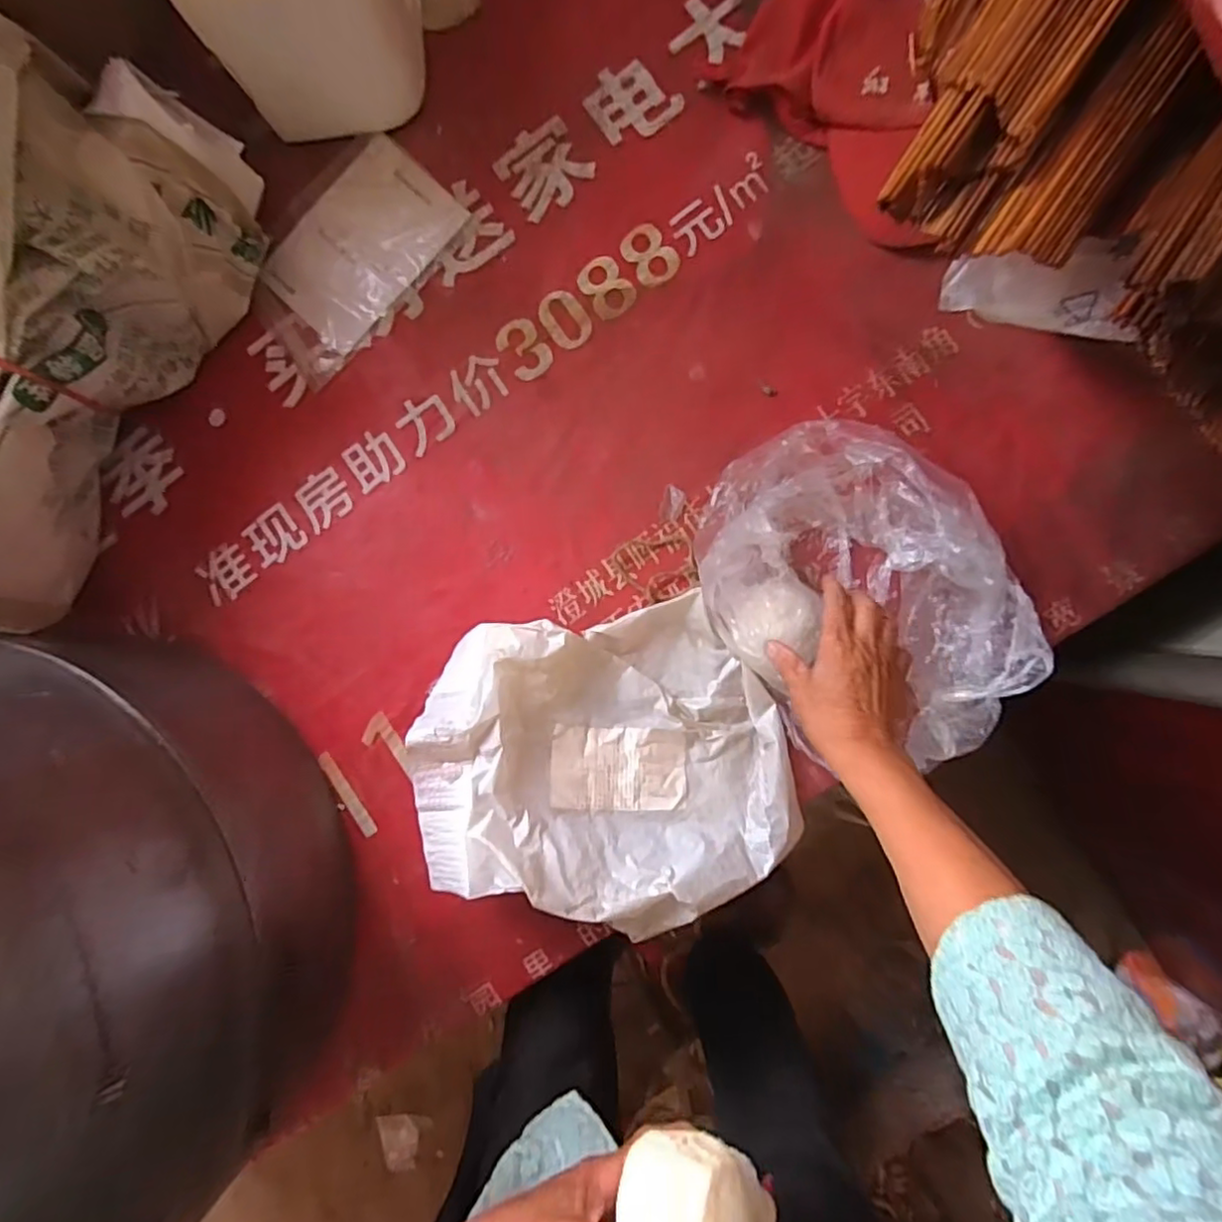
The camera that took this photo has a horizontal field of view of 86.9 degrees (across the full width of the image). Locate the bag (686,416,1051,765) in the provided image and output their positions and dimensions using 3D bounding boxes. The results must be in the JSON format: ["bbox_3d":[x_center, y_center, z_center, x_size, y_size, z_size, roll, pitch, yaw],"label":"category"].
[{"bbox_3d":[0.204,-0.016,0.551,0.278,0.097,0.224,40,93,4],"label":"bag"}]

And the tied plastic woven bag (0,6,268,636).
[{"bbox_3d":[-0.475,-0.203,0.544,0.137,0.249,0.514,26,94,4],"label":"tied plastic woven bag"}]

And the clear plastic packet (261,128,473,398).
[{"bbox_3d":[-0.266,-0.356,0.651,0.148,0.013,0.229,39,93,4],"label":"clear plastic packet"}]

